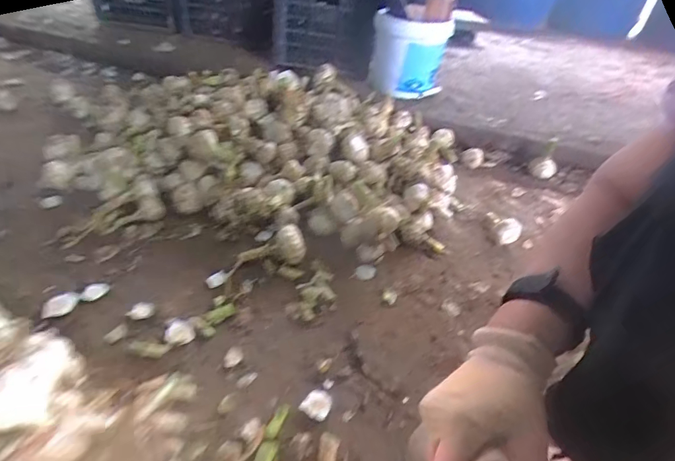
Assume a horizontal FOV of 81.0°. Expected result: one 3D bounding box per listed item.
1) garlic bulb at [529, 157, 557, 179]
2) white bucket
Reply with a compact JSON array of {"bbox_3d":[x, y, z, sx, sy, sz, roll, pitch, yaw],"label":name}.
[{"bbox_3d":[0.548,-0.163,1.059,0.064,0.053,0.054,22,40,21],"label":"garlic bulb"},{"bbox_3d":[0.208,-0.510,1.162,0.217,0.207,0.217,10,37,6],"label":"white bucket"}]

